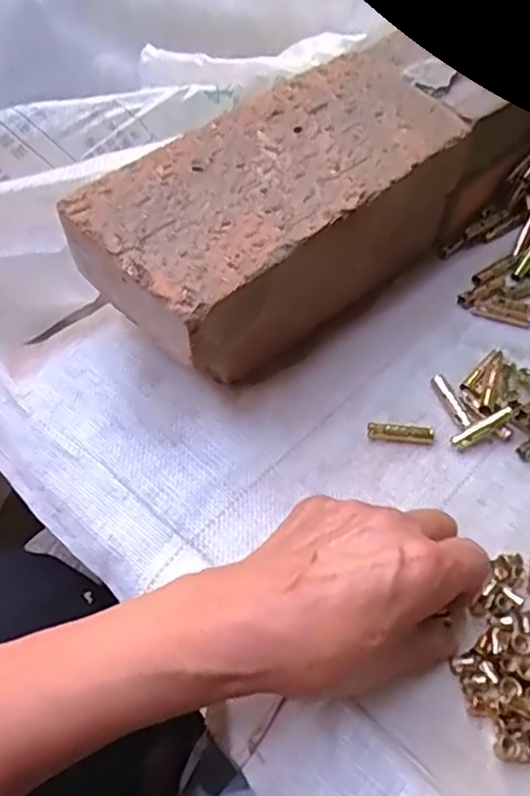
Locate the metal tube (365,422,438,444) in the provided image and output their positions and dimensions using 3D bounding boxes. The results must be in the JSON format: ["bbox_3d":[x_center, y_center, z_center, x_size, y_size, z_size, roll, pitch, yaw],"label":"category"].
[{"bbox_3d":[0.083,0.020,0.373,0.041,0.007,0.008,4,57,3],"label":"metal tube"}]

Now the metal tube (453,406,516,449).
[{"bbox_3d":[0.132,0.018,0.373,0.040,0.008,0.009,-31,60,4],"label":"metal tube"}]

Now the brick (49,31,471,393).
[{"bbox_3d":[0.021,-0.122,0.402,0.269,0.097,0.111,-39,65,-22],"label":"brick"}]

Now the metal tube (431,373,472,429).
[{"bbox_3d":[0.118,0.002,0.390,0.009,0.006,0.043,-16,58,-10],"label":"metal tube"}]

